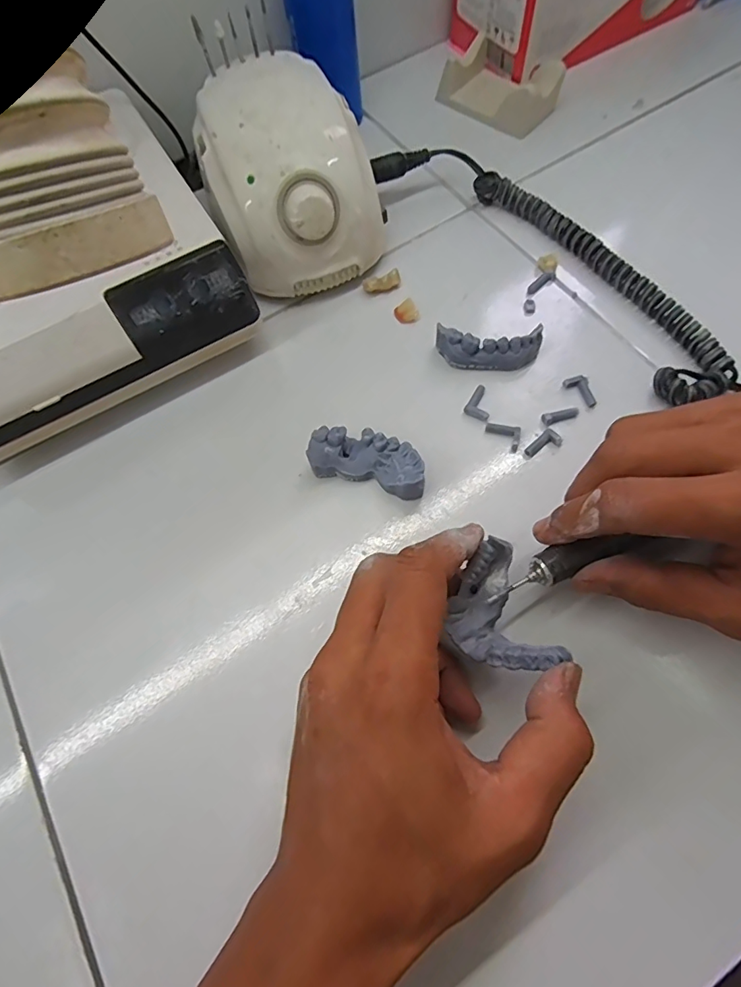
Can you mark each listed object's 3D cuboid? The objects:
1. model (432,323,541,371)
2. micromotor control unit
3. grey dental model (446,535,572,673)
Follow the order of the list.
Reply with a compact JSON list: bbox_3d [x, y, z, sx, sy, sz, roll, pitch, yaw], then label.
[{"bbox_3d":[0.072,-0.089,0.303,0.061,0.022,0.020,1,67,5],"label":"model"},{"bbox_3d":[-0.052,-0.210,0.324,0.105,0.074,0.132,-23,67,-6],"label":"micromotor control unit"},{"bbox_3d":[0.055,0.052,0.222,0.039,0.028,0.057,-13,72,-6],"label":"grey dental model"}]

